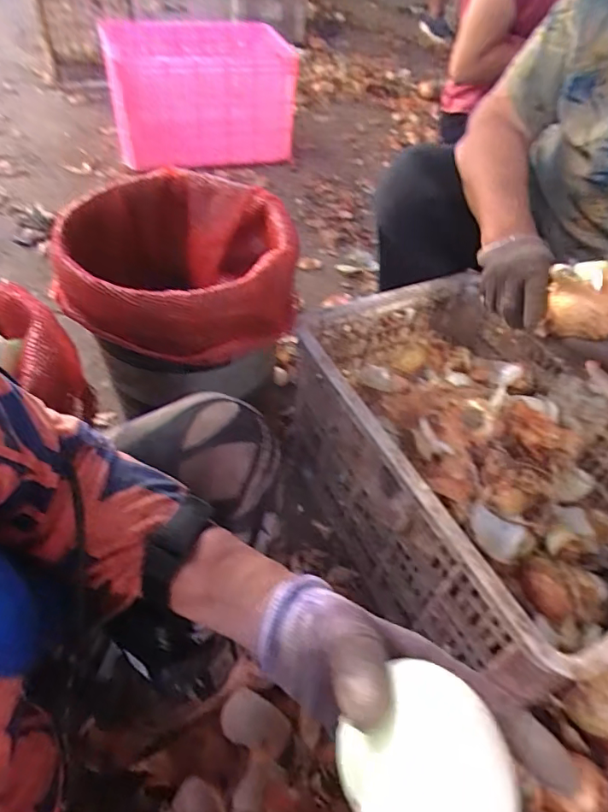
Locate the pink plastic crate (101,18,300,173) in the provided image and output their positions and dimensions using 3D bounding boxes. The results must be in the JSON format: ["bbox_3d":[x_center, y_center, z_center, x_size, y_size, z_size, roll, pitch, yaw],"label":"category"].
[{"bbox_3d":[-0.309,-0.947,1.561,0.530,0.302,0.351,-5,51,-10],"label":"pink plastic crate"}]

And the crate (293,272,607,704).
[{"bbox_3d":[0.246,0.087,0.734,0.358,0.250,0.524,-20,55,-21],"label":"crate"}]

